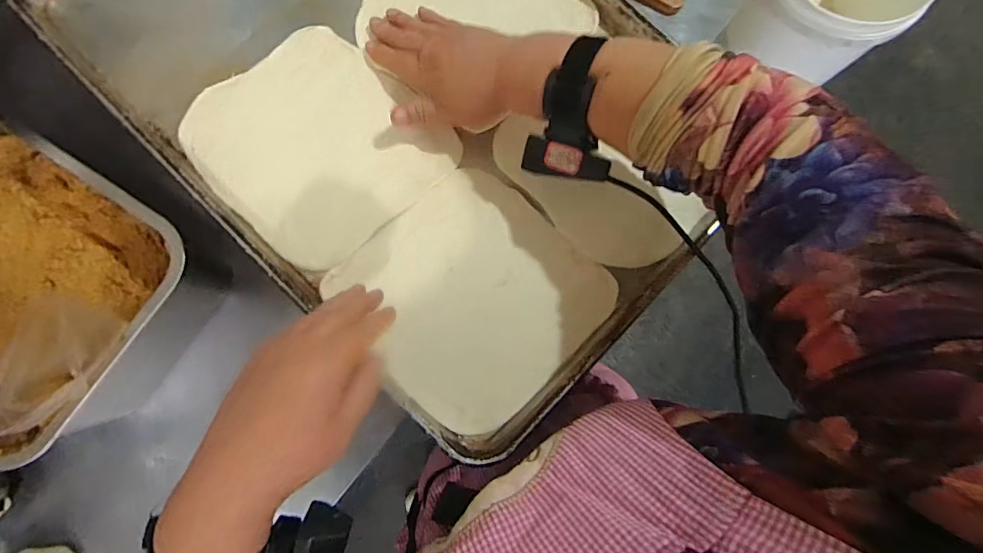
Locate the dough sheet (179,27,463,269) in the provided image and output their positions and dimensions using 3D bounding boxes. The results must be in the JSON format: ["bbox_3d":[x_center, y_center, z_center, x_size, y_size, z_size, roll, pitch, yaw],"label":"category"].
[{"bbox_3d":[-0.158,-0.119,0.422,0.178,0.013,0.191,-42,86,-9],"label":"dough sheet"}]

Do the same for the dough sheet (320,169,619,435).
[{"bbox_3d":[-0.016,0.016,0.404,0.188,0.017,0.191,-43,86,-9],"label":"dough sheet"}]

